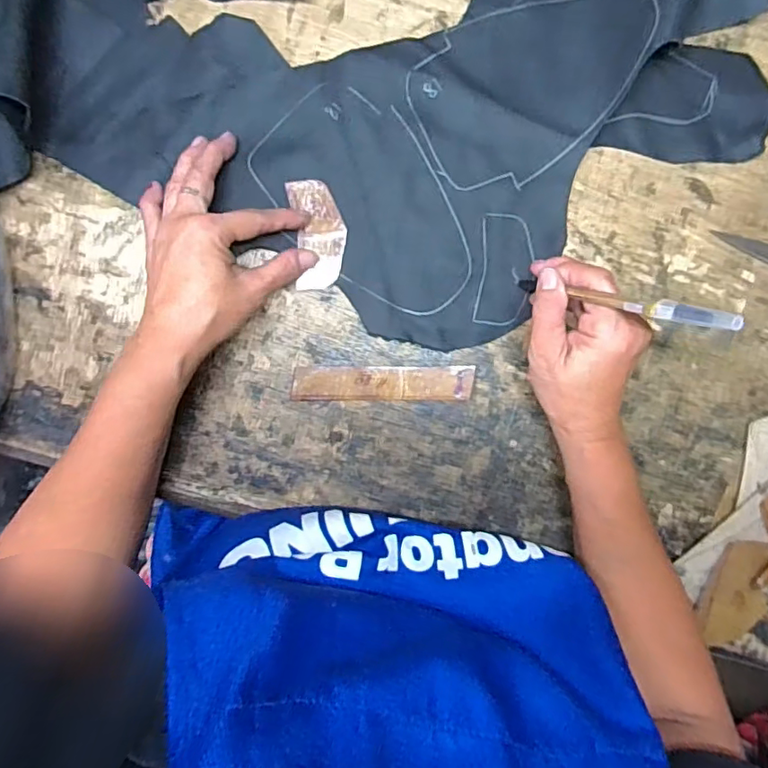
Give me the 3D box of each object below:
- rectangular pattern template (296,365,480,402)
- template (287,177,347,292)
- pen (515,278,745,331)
[{"bbox_3d":[0.000,0.000,0.397,0.125,0.004,0.024,0,95,-1],"label":"rectangular pattern template"},{"bbox_3d":[-0.045,-0.102,0.385,0.036,0.004,0.072,-8,98,0],"label":"template"},{"bbox_3d":[0.126,-0.048,0.322,0.008,0.159,0.010,24,95,-29],"label":"pen"}]

